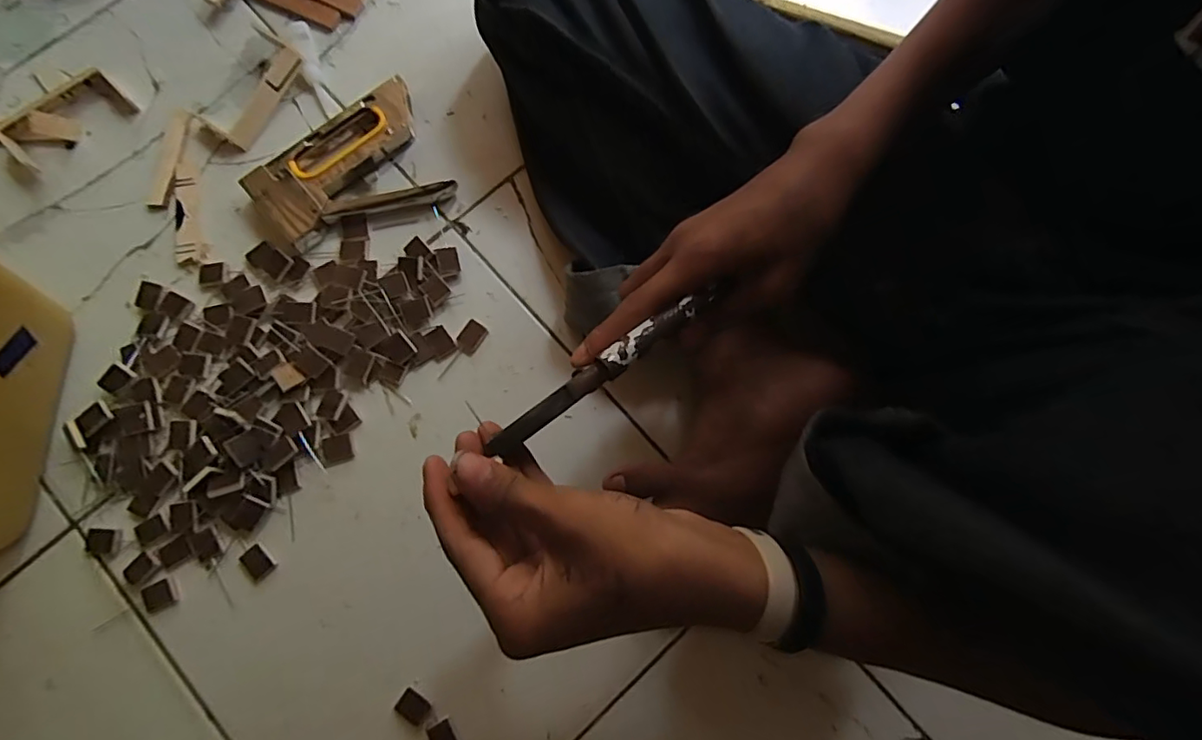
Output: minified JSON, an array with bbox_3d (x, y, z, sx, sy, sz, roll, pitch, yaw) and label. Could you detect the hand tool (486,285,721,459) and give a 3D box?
[{"bbox_3d":[0.002,-0.001,0.303,0.142,0.021,0.015,-36,82,-16],"label":"hand tool"}]

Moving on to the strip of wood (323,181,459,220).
[{"bbox_3d":[-0.188,-0.149,0.499,0.116,0.020,0.010,-14,80,-4],"label":"strip of wood"}]

